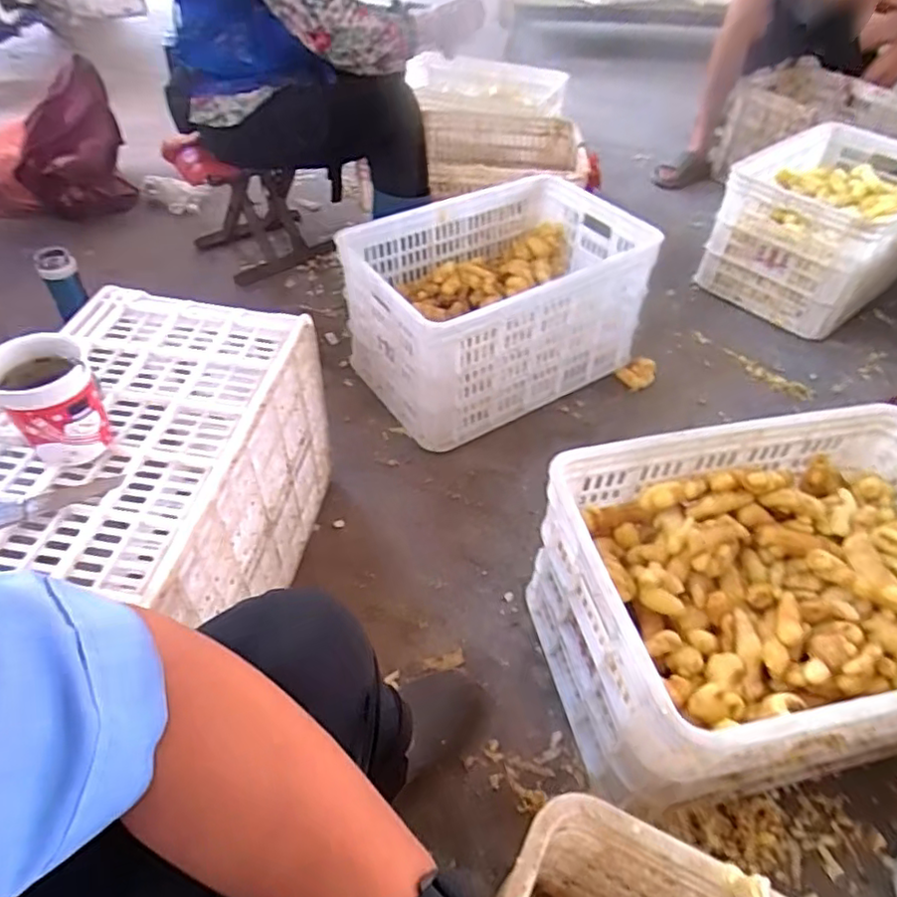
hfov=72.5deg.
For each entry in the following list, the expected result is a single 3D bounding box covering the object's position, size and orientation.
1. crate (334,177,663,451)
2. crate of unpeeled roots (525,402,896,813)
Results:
[{"bbox_3d":[0.101,-0.287,1.219,0.547,0.289,0.351,-26,53,-24],"label":"crate"},{"bbox_3d":[0.403,0.194,0.774,0.513,0.287,0.352,-8,48,-10],"label":"crate of unpeeled roots"}]

